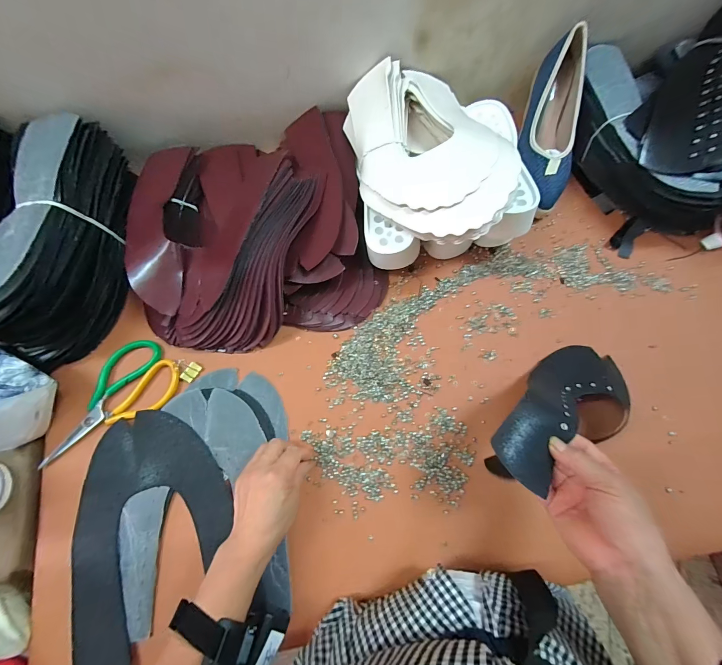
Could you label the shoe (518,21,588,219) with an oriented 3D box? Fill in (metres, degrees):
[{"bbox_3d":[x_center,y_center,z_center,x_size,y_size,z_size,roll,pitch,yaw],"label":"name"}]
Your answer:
[{"bbox_3d":[0.285,-0.301,0.487,0.076,0.065,0.235,5,95,1],"label":"shoe"}]

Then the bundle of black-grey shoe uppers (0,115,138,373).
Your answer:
[{"bbox_3d":[-0.432,-0.125,0.434,0.220,0.137,0.317,-10,74,-3],"label":"bundle of black-grey shoe uppers"}]

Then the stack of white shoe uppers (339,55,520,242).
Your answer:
[{"bbox_3d":[0.083,-0.245,0.425,0.176,0.076,0.284,-12,74,-3],"label":"stack of white shoe uppers"}]

